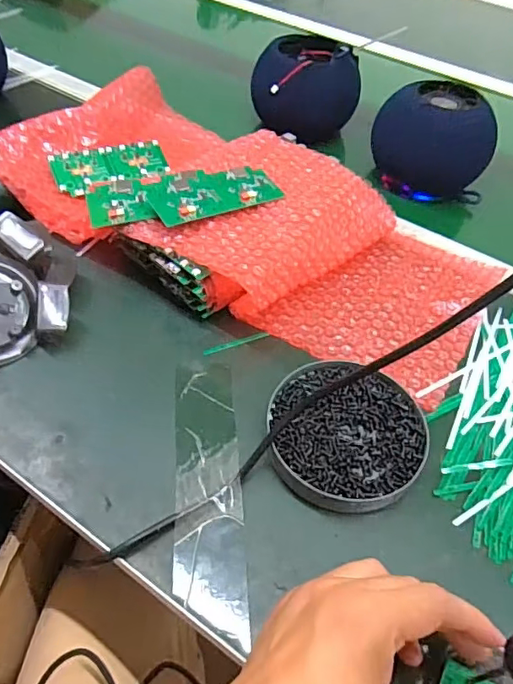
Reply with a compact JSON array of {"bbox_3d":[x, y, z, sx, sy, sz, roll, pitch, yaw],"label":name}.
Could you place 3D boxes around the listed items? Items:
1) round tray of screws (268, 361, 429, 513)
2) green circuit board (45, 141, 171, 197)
[{"bbox_3d":[0.065,0.065,0.380,0.108,0.020,0.115,2,50,-3],"label":"round tray of screws"},{"bbox_3d":[-0.149,-0.181,0.539,0.113,0.004,0.049,-21,75,-25],"label":"green circuit board"}]

